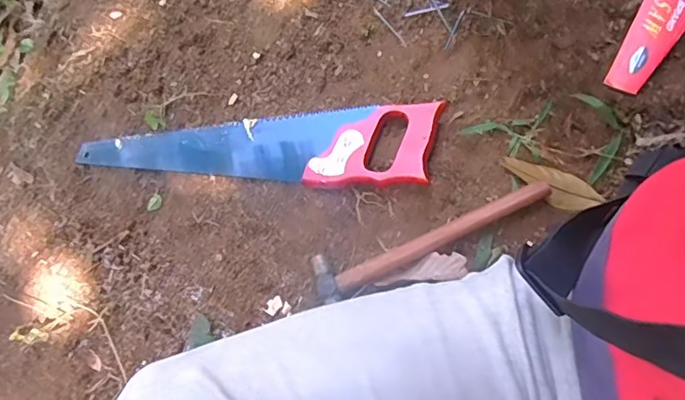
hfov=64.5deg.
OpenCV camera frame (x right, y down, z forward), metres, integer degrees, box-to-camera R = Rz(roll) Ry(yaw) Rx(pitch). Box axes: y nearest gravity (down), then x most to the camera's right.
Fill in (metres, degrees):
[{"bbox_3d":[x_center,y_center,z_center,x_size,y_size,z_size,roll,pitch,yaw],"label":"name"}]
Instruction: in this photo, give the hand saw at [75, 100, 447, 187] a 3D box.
[{"bbox_3d":[-0.123,-0.061,0.625,0.464,0.017,0.092,1,73,22],"label":"hand saw"}]

